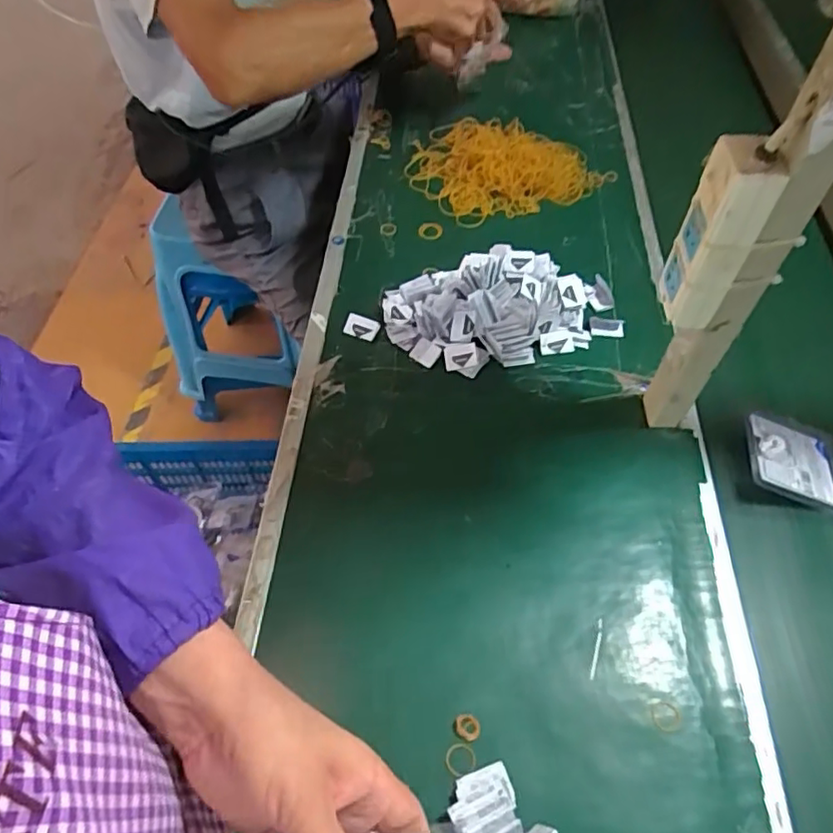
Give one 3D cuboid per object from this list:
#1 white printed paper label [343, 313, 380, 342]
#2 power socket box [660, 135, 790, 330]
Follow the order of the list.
[{"bbox_3d":[-0.063,-0.102,0.700,0.037,0.004,0.027,21,76,3],"label":"white printed paper label"},{"bbox_3d":[0.215,-0.128,0.441,0.034,0.135,0.048,1,54,-2],"label":"power socket box"}]

